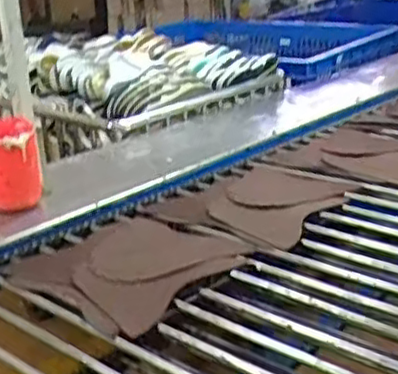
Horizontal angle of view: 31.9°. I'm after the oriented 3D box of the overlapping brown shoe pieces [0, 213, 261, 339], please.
[{"bbox_3d":[-0.116,0.115,1.126,0.314,0.014,0.337,11,24,32],"label":"overlapping brown shoe pieces"}]

